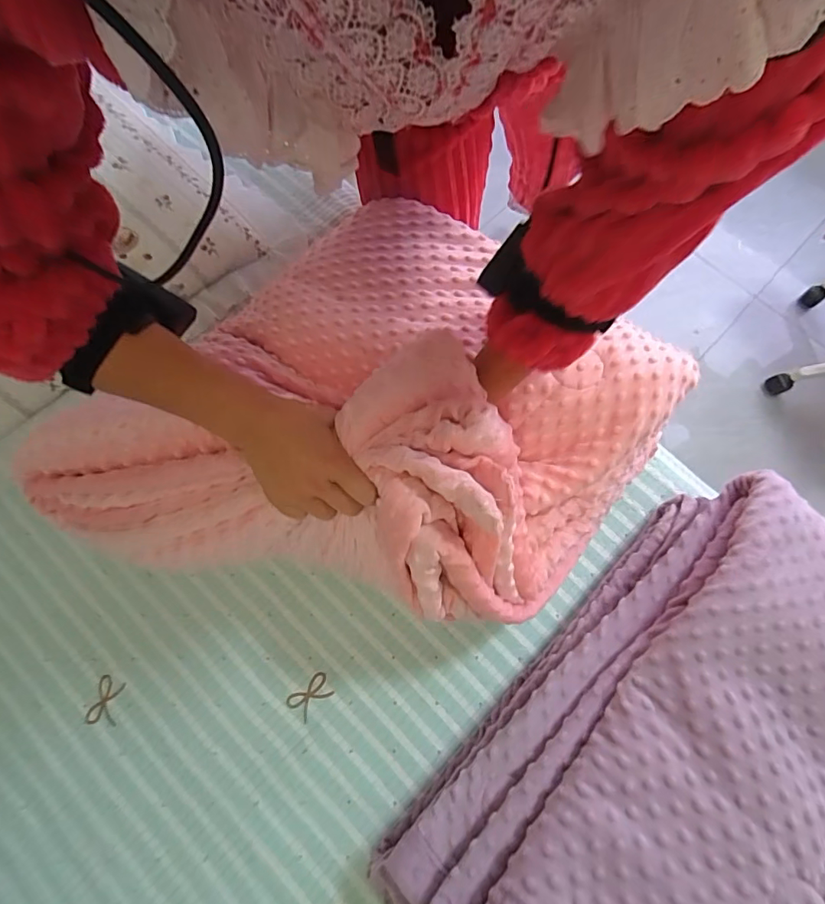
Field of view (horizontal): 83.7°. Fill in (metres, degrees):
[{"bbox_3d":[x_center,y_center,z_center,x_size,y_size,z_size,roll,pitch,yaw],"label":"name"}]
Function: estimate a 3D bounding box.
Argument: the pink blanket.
[{"bbox_3d":[-0.037,-0.093,0.492,0.614,0.188,0.473,13,73,4],"label":"pink blanket"}]

